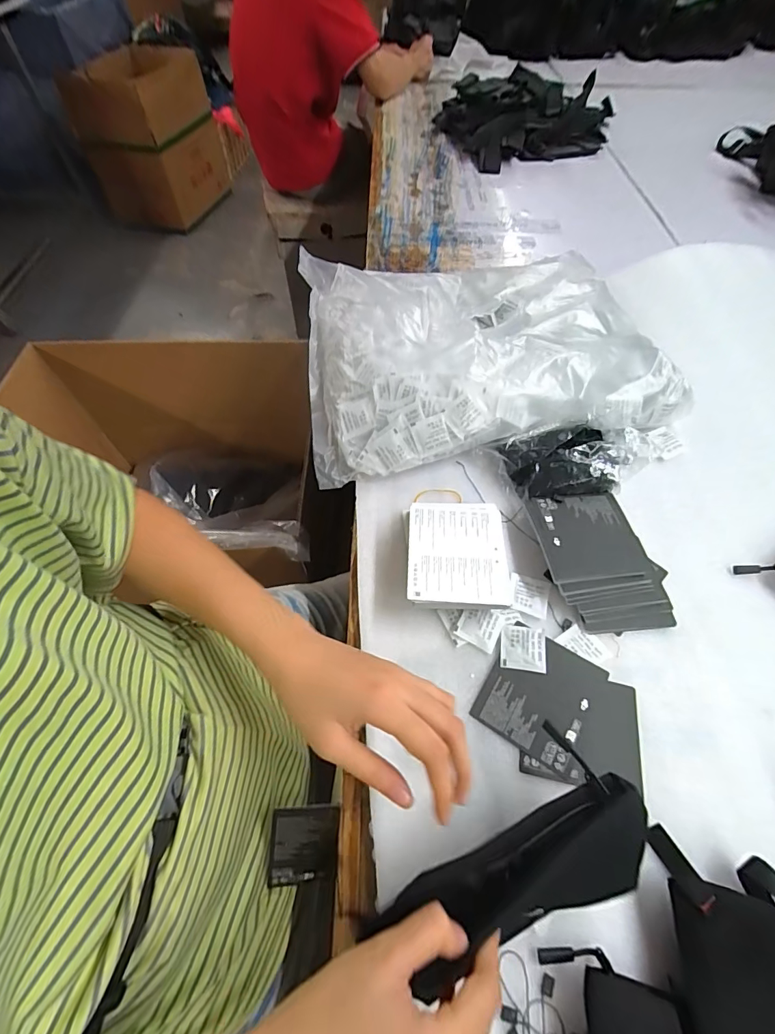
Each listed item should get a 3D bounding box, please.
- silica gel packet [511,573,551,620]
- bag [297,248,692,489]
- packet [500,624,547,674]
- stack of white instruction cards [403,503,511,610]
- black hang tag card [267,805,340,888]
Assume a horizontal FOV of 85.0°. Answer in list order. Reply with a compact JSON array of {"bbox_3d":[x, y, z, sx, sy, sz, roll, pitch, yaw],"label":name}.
[{"bbox_3d":[0.142,0.076,0.422,0.039,0.007,0.041,16,58,9],"label":"silica gel packet"},{"bbox_3d":[0.125,-0.227,0.571,0.462,0.091,0.363,-7,57,-6],"label":"bag"},{"bbox_3d":[0.126,0.122,0.392,0.041,0.008,0.041,10,57,5],"label":"packet"},{"bbox_3d":[0.066,0.039,0.425,0.093,0.044,0.118,2,57,0],"label":"stack of white instruction cards"},{"bbox_3d":[-0.064,0.255,0.326,0.051,0.086,0.005,3,20,-11],"label":"black hang tag card"}]

